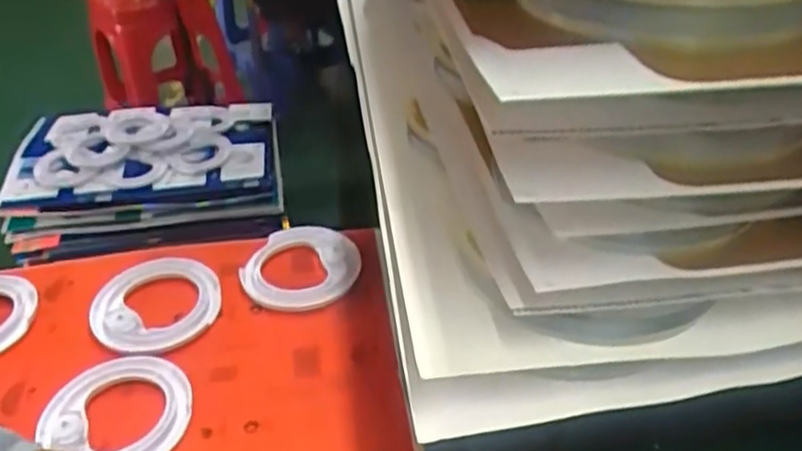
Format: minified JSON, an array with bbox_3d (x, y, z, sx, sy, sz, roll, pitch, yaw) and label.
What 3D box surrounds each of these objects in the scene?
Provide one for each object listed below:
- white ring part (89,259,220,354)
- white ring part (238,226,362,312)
[{"bbox_3d":[-0.265,0.085,0.761,0.127,0.024,0.132,-2,37,2],"label":"white ring part"},{"bbox_3d":[-0.115,0.047,0.808,0.132,0.019,0.132,-2,37,2],"label":"white ring part"}]

